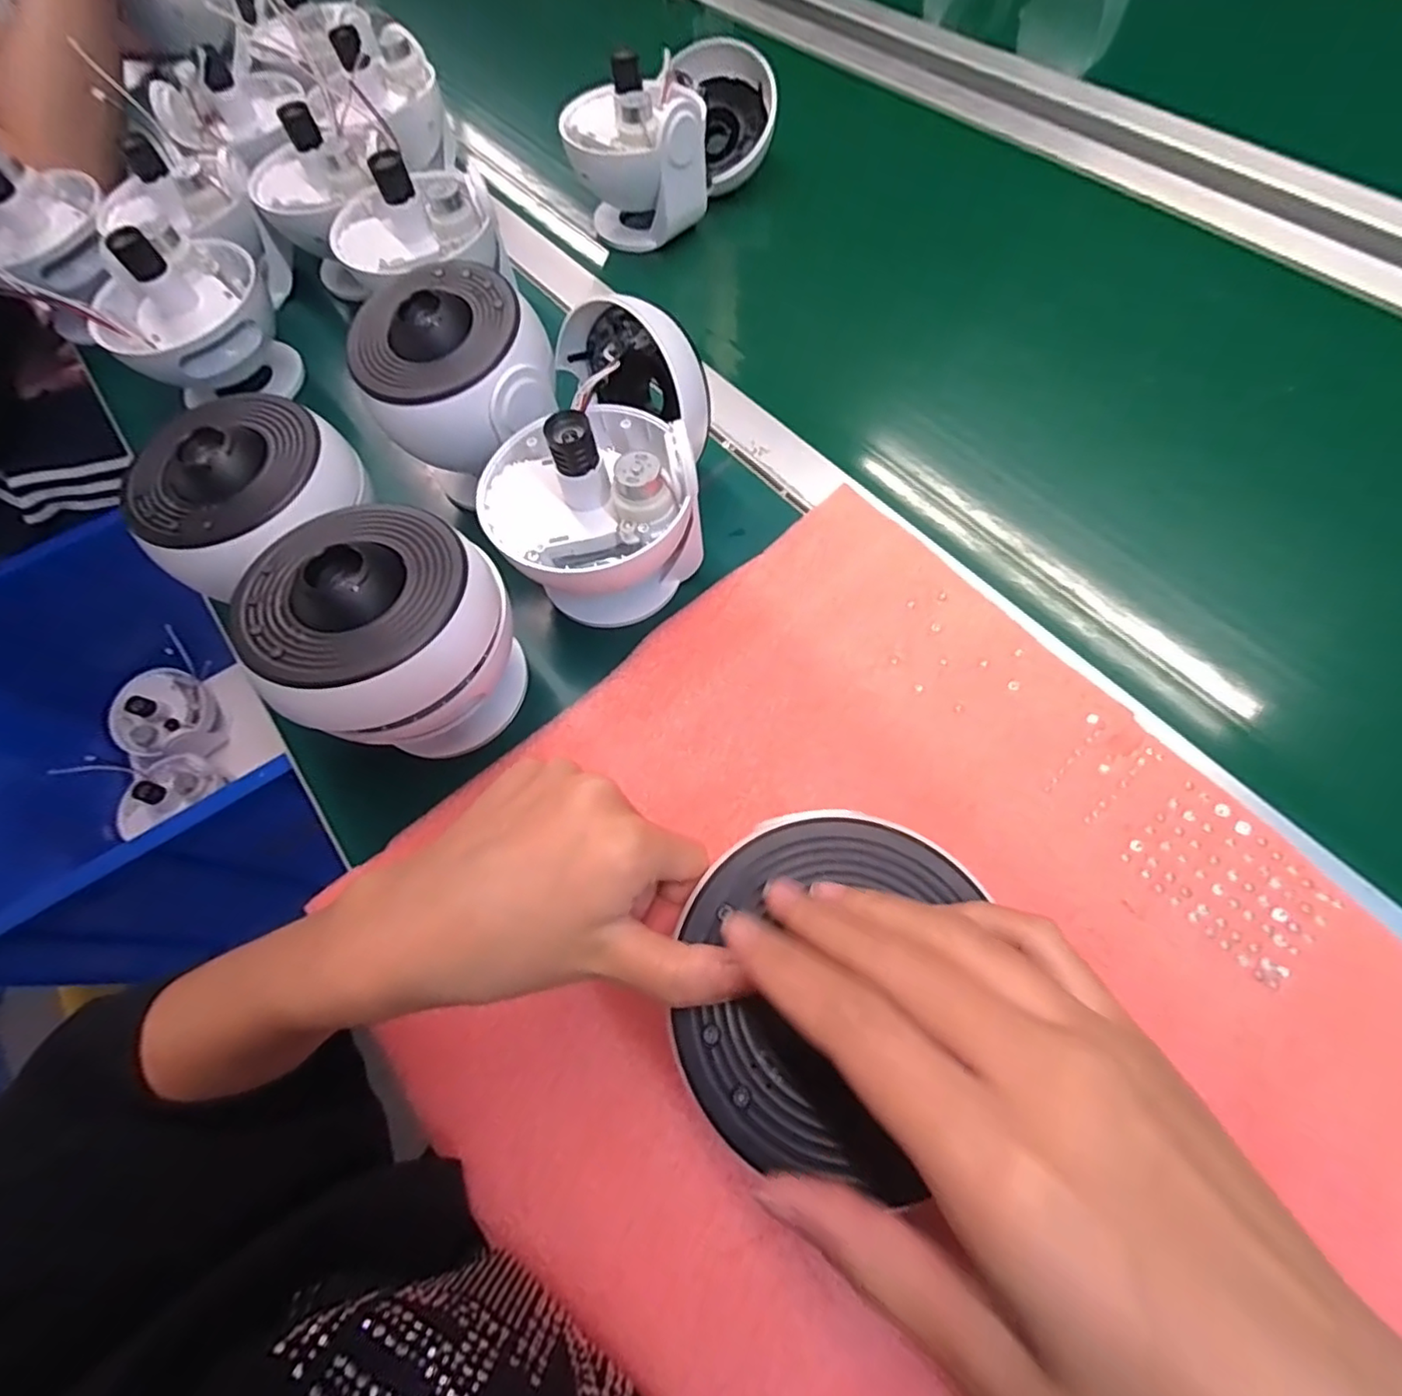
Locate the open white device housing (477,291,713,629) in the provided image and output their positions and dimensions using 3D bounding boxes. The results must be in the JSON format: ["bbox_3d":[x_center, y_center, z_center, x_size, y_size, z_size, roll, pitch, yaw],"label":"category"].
[{"bbox_3d":[-0.054,-0.145,0.377,0.120,0.101,0.178,8,66,9],"label":"open white device housing"}]

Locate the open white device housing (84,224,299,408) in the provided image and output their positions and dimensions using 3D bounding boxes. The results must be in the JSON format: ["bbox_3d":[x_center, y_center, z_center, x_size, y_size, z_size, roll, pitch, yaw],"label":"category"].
[{"bbox_3d":[-0.375,-0.278,0.467,0.116,0.112,0.101,-38,69,-11],"label":"open white device housing"}]

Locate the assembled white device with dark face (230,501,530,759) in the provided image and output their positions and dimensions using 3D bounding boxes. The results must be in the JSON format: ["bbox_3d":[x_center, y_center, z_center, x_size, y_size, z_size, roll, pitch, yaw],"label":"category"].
[{"bbox_3d":[-0.149,-0.027,0.320,0.104,0.112,0.101,-2,67,4],"label":"assembled white device with dark face"}]

